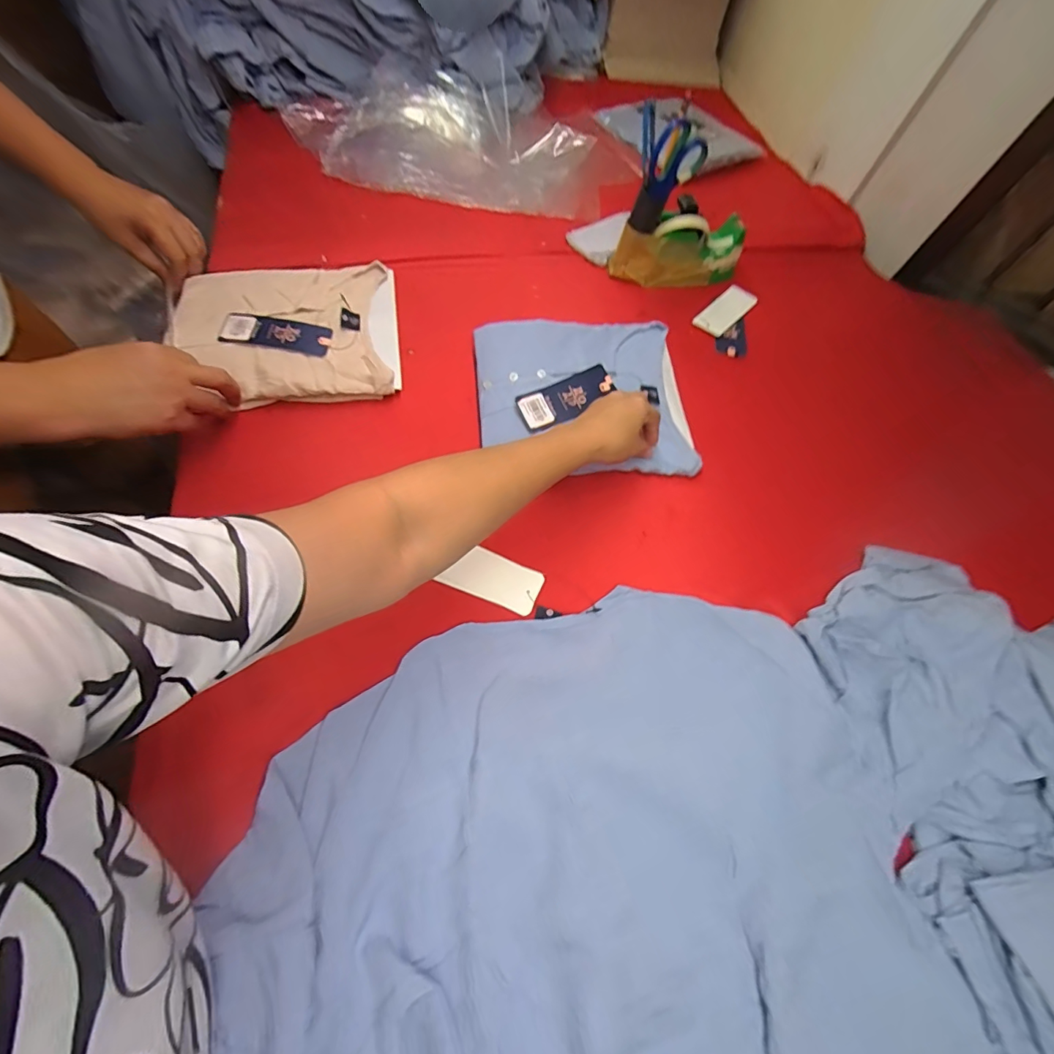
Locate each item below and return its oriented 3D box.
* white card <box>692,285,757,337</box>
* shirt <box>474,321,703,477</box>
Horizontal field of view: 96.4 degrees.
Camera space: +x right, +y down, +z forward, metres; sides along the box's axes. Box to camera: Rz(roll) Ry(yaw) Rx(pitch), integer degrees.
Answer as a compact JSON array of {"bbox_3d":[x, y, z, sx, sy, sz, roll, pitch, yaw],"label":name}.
[{"bbox_3d":[0.300,-0.327,0.705,0.051,0.004,0.119,40,65,19],"label":"white card"},{"bbox_3d":[0.066,-0.162,0.568,0.246,0.060,0.211,-4,59,-5],"label":"shirt"}]

